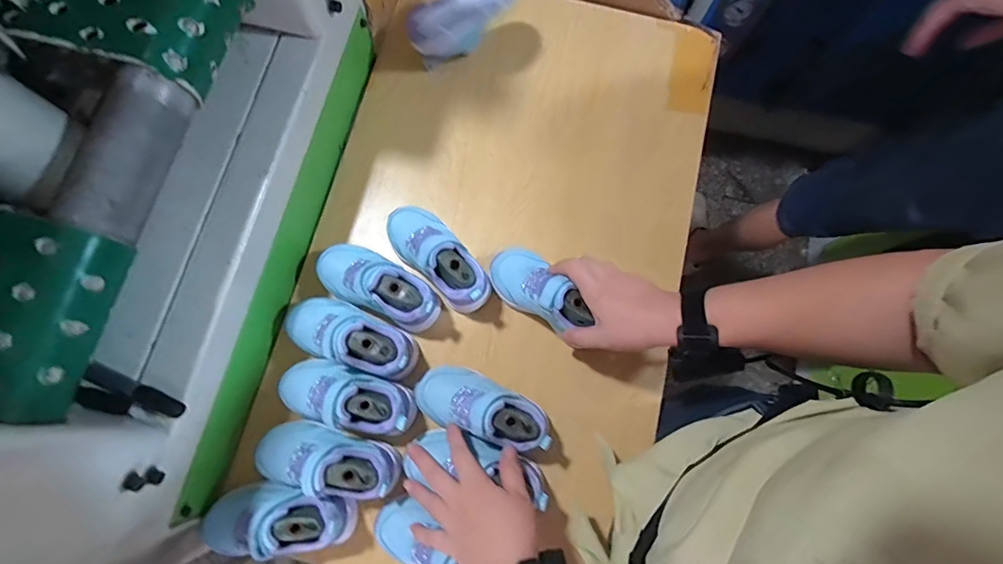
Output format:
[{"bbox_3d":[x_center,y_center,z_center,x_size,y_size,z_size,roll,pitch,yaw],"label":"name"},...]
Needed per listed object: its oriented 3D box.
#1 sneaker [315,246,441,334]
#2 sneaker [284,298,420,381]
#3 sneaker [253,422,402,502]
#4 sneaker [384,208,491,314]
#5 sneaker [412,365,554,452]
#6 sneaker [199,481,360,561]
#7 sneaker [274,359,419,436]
[{"bbox_3d":[-0.150,0.003,0.558,0.155,0.083,0.067,29,78,5],"label":"sneaker"},{"bbox_3d":[-0.172,0.061,0.533,0.154,0.070,0.066,20,77,3],"label":"sneaker"},{"bbox_3d":[-0.187,0.190,0.496,0.154,0.066,0.064,13,77,1],"label":"sneaker"},{"bbox_3d":[-0.078,-0.033,0.567,0.064,0.080,0.153,-41,81,-10],"label":"sneaker"},{"bbox_3d":[-0.021,0.142,0.534,0.157,0.088,0.068,18,77,2],"label":"sneaker"},{"bbox_3d":[-0.238,0.249,0.485,0.159,0.065,0.071,-1,77,-2],"label":"sneaker"},{"bbox_3d":[-0.172,0.129,0.515,0.153,0.059,0.068,16,77,2],"label":"sneaker"}]

